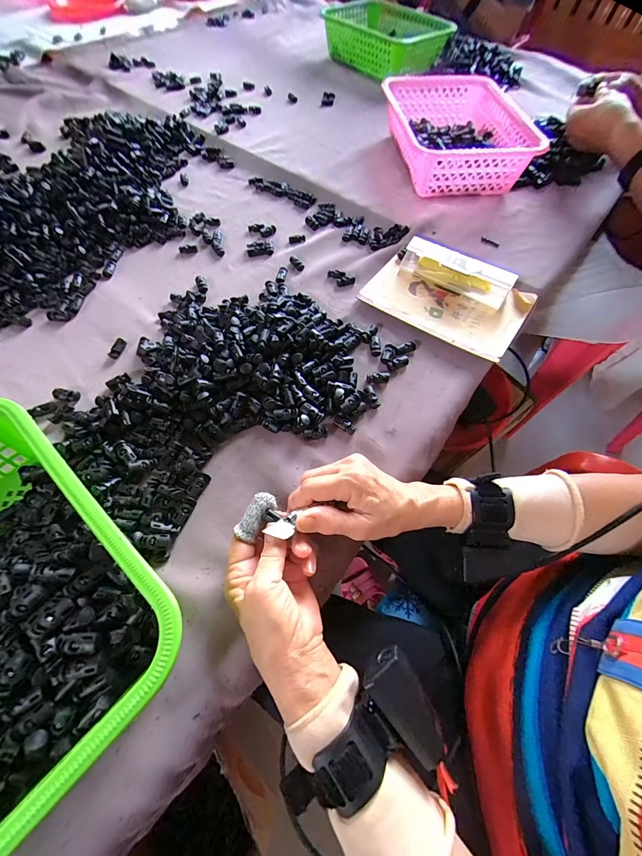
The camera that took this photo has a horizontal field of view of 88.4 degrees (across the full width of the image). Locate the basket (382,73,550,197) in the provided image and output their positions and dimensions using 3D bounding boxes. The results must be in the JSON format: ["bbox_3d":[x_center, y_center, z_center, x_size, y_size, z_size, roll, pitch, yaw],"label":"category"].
[{"bbox_3d":[0.247,-0.547,0.620,0.241,0.087,0.320,-10,64,-6],"label":"basket"}]

